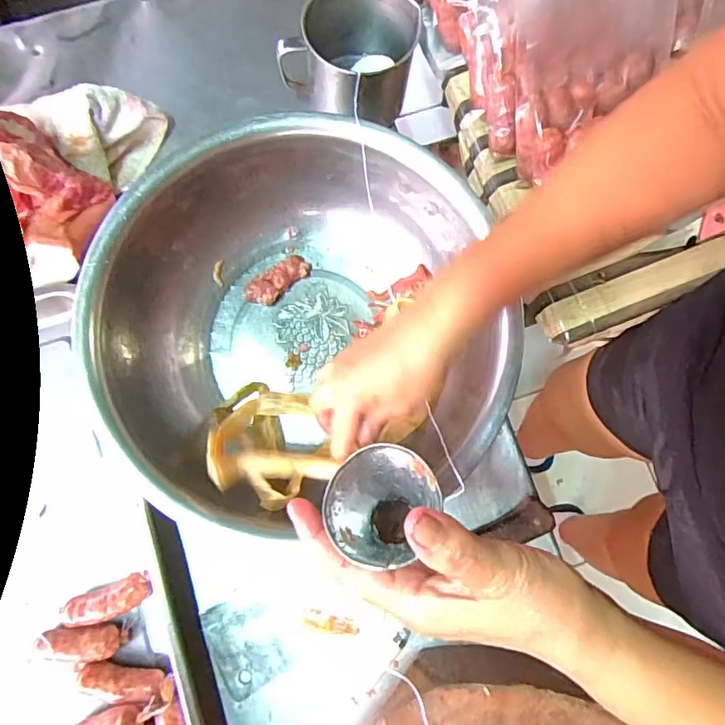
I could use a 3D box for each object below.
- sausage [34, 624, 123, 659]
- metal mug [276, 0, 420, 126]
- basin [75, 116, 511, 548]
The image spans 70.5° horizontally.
[{"bbox_3d":[-0.269,0.265,0.487,0.073,0.022,0.026,0,80,1],"label":"sausage"},{"bbox_3d":[-0.013,-0.337,0.576,0.132,0.108,0.125,0,79,-2],"label":"metal mug"},{"bbox_3d":[-0.058,-0.035,0.503,0.363,0.138,0.340,0,79,-2],"label":"basin"}]

